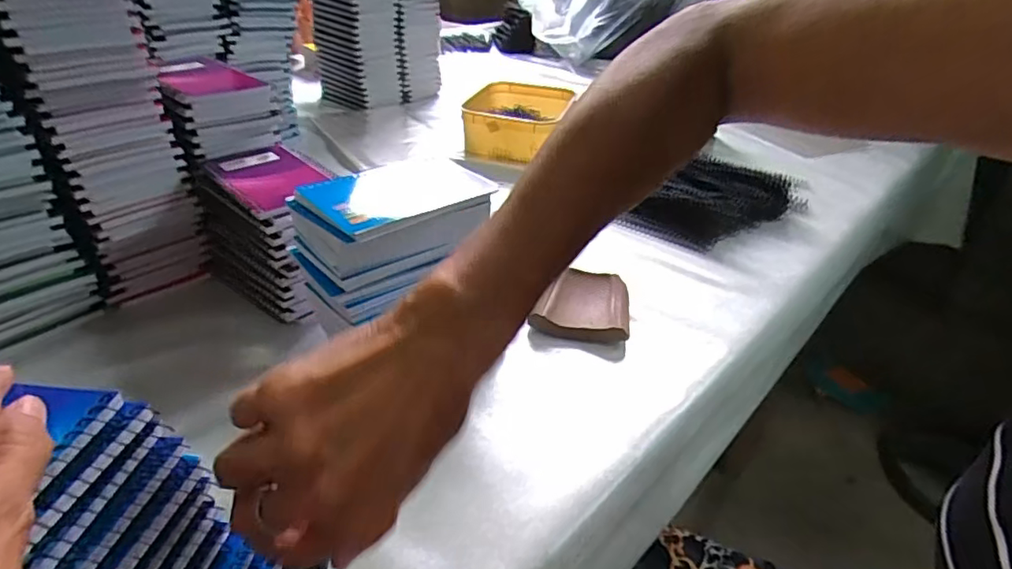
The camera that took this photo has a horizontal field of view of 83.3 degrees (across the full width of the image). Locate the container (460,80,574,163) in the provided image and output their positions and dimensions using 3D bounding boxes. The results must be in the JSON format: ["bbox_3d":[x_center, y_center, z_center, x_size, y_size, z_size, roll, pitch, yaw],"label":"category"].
[{"bbox_3d":[0.008,-0.270,0.925,0.154,0.064,0.197,10,34,8],"label":"container"}]

